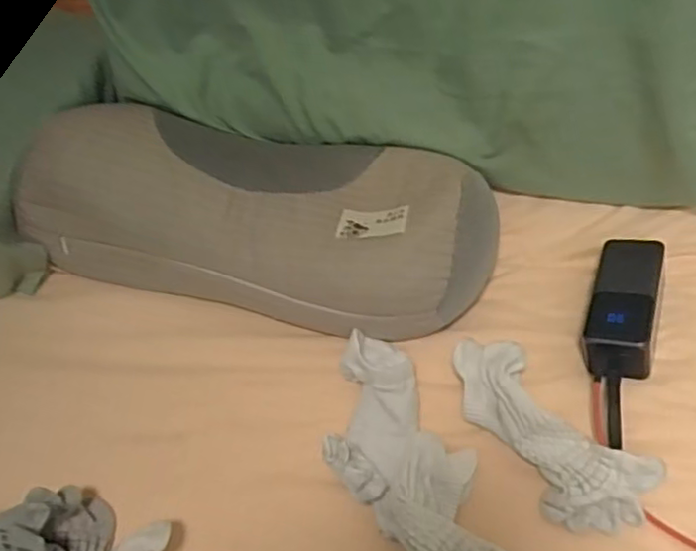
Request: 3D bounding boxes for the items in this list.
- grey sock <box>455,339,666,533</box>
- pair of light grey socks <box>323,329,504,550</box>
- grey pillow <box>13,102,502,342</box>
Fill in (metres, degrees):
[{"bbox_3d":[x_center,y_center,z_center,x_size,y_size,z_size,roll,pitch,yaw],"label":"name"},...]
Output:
[{"bbox_3d":[0.150,0.122,0.515,0.075,0.047,0.177,-39,58,-24],"label":"grey sock"},{"bbox_3d":[0.044,0.146,0.505,0.102,0.039,0.233,-21,53,-12],"label":"pair of light grey socks"},{"bbox_3d":[-0.091,-0.068,0.645,0.459,0.110,0.192,15,54,16],"label":"grey pillow"}]

